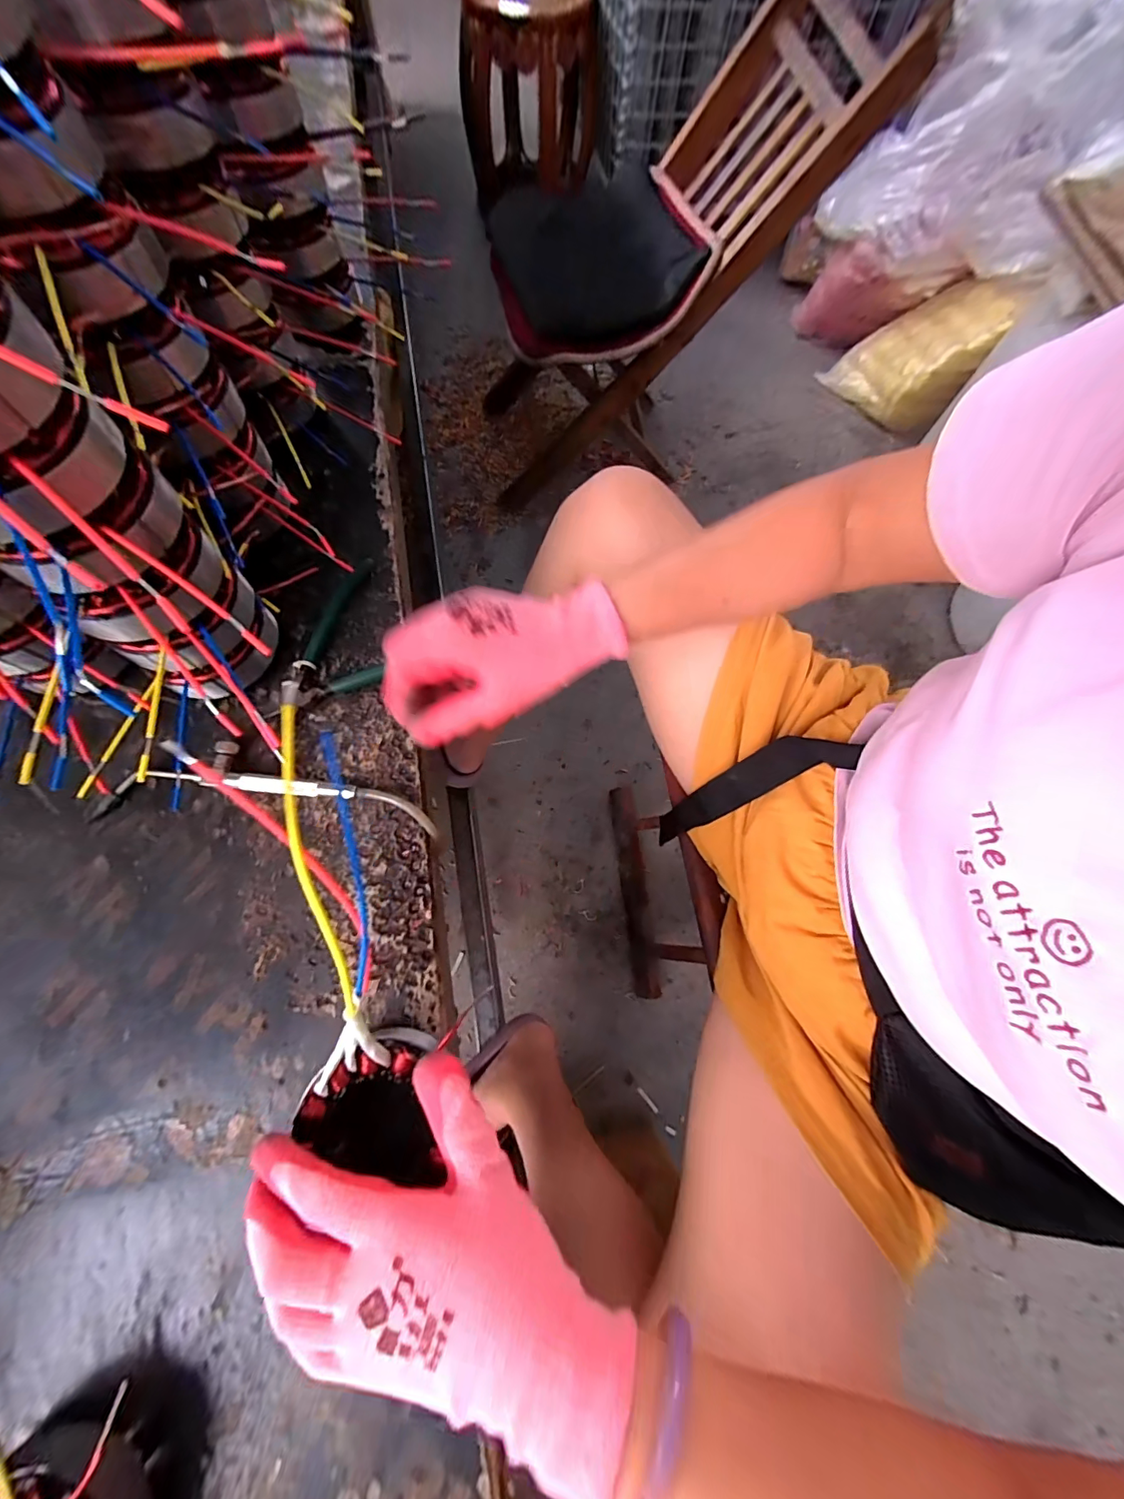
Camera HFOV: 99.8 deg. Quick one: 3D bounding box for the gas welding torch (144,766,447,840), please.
[{"bbox_3d":[-0.184,0.028,0.330,0.199,0.011,0.022,12,72,2],"label":"gas welding torch"}]

